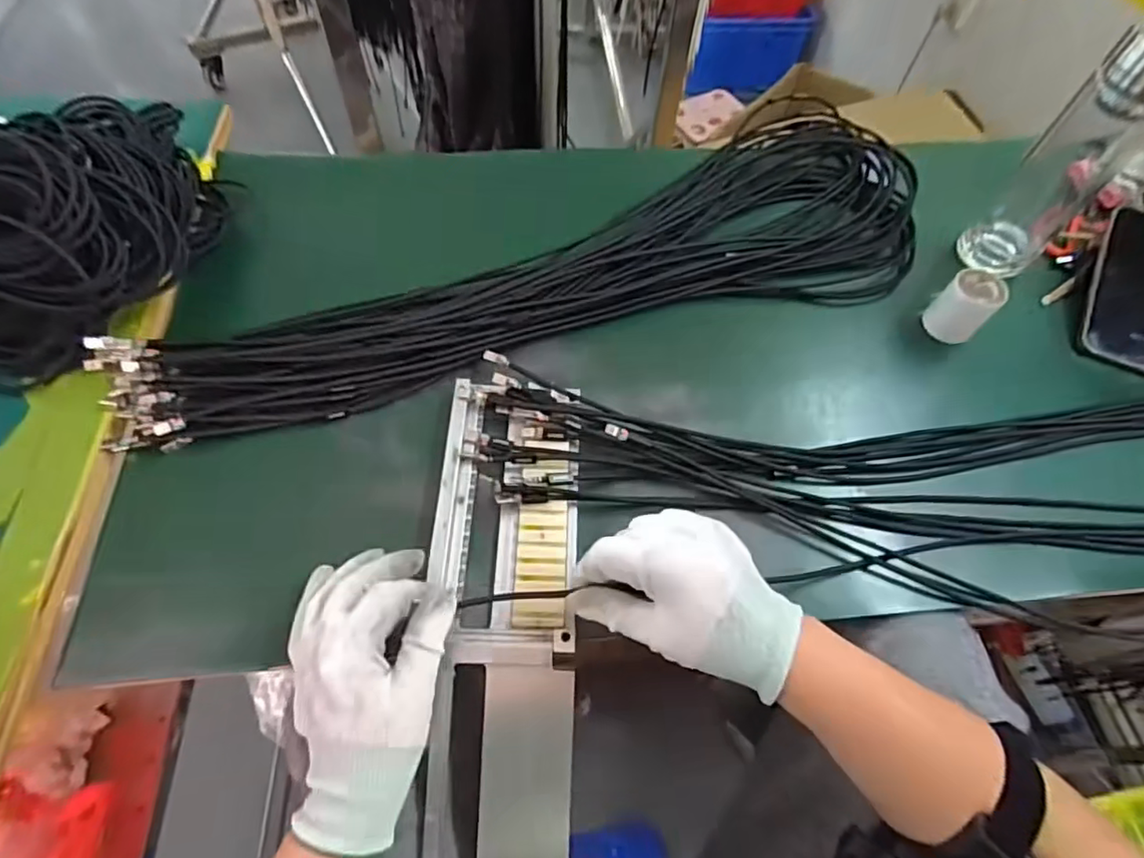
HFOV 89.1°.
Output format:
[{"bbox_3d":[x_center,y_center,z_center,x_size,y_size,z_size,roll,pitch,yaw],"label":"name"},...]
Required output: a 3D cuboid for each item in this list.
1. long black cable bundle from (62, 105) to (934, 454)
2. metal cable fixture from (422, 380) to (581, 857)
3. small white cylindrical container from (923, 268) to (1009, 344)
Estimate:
[{"bbox_3d":[-0.014,-0.151,0.529,0.737,0.038,0.227,-17,62,-12],"label":"long black cable bundle"},{"bbox_3d":[-0.047,0.143,0.391,0.100,0.043,0.390,0,70,-3],"label":"metal cable fixture"},{"bbox_3d":[0.346,-0.108,0.513,0.037,0.053,0.045,-36,67,-20],"label":"small white cylindrical container"}]

